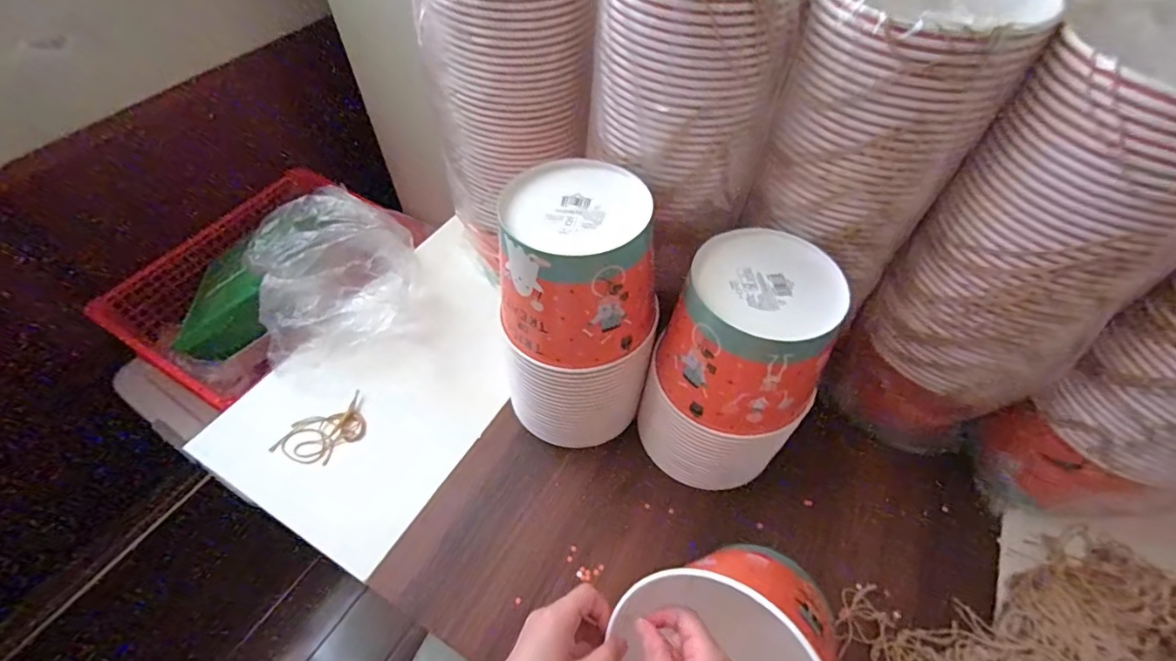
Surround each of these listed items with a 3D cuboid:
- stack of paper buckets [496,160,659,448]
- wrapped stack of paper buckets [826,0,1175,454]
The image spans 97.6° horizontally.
[{"bbox_3d":[-0.010,-0.011,0.542,0.144,0.287,0.155,2,54,1],"label":"stack of paper buckets"},{"bbox_3d":[0.377,-0.048,0.464,0.164,0.389,0.160,-37,62,-24],"label":"wrapped stack of paper buckets"}]

